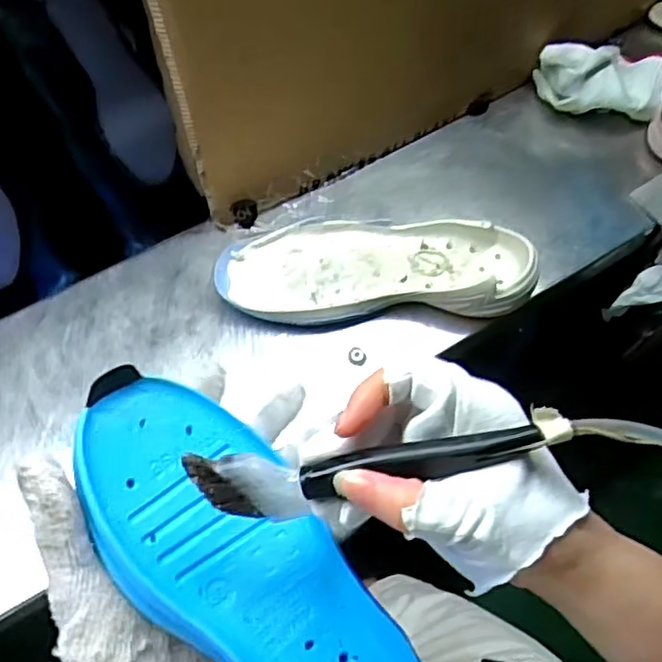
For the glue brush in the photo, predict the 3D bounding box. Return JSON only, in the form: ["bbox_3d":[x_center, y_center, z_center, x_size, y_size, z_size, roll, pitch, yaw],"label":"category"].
[{"bbox_3d":[0.018,0.056,0.279,0.158,0.025,0.024,-12,60,10],"label":"glue brush"}]

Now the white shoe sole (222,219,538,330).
[{"bbox_3d":[0.039,-0.057,0.607,0.282,0.040,0.098,-2,60,0],"label":"white shoe sole"}]

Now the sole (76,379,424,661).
[{"bbox_3d":[-0.030,0.126,0.307,0.084,0.030,0.236,-38,80,-19],"label":"sole"}]

